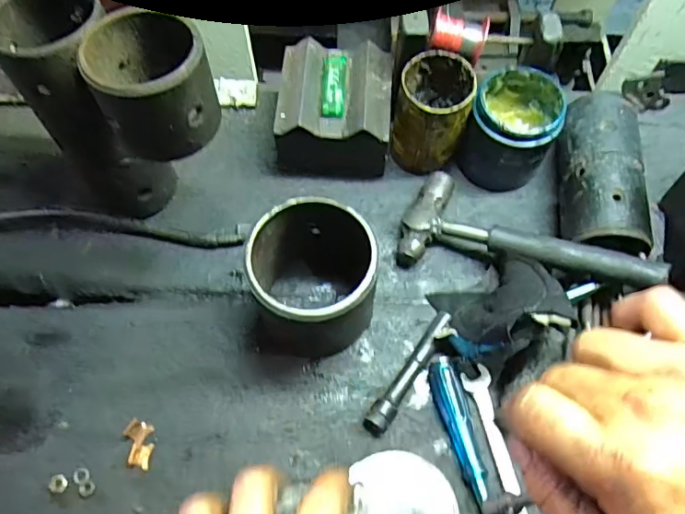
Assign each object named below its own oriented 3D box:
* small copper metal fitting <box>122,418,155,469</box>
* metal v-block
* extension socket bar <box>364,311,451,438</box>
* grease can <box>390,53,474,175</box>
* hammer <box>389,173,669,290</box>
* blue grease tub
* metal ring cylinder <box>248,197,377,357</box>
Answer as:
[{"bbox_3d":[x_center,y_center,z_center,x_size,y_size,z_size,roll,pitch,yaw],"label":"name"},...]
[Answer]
[{"bbox_3d":[-0.185,0.171,0.479,0.023,0.011,0.043,-8,63,-4],"label":"small copper metal fitting"},{"bbox_3d":[-0.009,-0.156,0.583,0.120,0.097,0.119,4,63,2],"label":"metal v-block"},{"bbox_3d":[0.065,0.108,0.497,0.020,0.026,0.133,33,68,16],"label":"extension socket bar"},{"bbox_3d":[0.096,-0.154,0.572,0.072,0.119,0.086,10,63,5],"label":"grease can"},{"bbox_3d":[0.180,-0.014,0.520,0.240,0.034,0.103,16,63,24],"label":"hammer"},{"bbox_3d":[0.178,-0.134,0.566,0.081,0.098,0.089,0,63,0],"label":"blue grease tub"},{"bbox_3d":[-0.025,0.027,0.479,0.106,0.129,0.106,0,63,0],"label":"metal ring cylinder"}]

